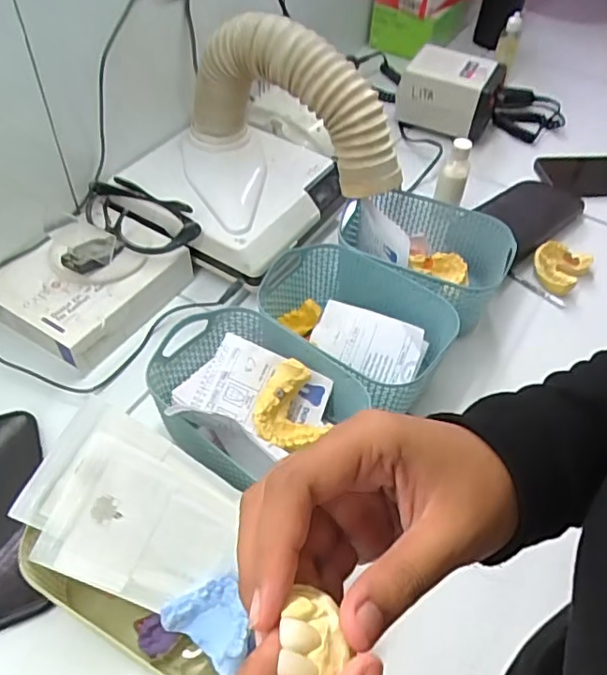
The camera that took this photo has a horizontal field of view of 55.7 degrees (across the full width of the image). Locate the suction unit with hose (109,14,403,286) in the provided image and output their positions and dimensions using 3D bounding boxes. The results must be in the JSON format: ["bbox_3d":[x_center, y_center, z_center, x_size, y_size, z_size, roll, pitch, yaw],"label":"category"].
[{"bbox_3d":[-0.044,-0.192,0.583,0.198,0.200,0.244,-34,59,-27],"label":"suction unit with hose"}]

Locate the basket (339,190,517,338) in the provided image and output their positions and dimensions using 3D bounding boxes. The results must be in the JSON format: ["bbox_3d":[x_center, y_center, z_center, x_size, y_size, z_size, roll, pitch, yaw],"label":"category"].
[{"bbox_3d":[0.118,-0.080,0.592,0.165,0.087,0.122,23,52,16],"label":"basket"}]

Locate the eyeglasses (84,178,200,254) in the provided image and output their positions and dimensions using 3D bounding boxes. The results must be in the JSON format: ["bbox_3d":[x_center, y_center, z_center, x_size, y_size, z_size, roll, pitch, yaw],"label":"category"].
[{"bbox_3d":[-0.170,-0.123,0.586,0.123,0.034,0.070,37,57,25],"label":"eyeglasses"}]

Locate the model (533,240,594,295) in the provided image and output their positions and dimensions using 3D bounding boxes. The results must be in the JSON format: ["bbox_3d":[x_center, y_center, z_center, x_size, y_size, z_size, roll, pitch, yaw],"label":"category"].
[{"bbox_3d":[0.288,-0.082,0.646,0.054,0.024,0.075,34,56,23],"label":"model"}]

